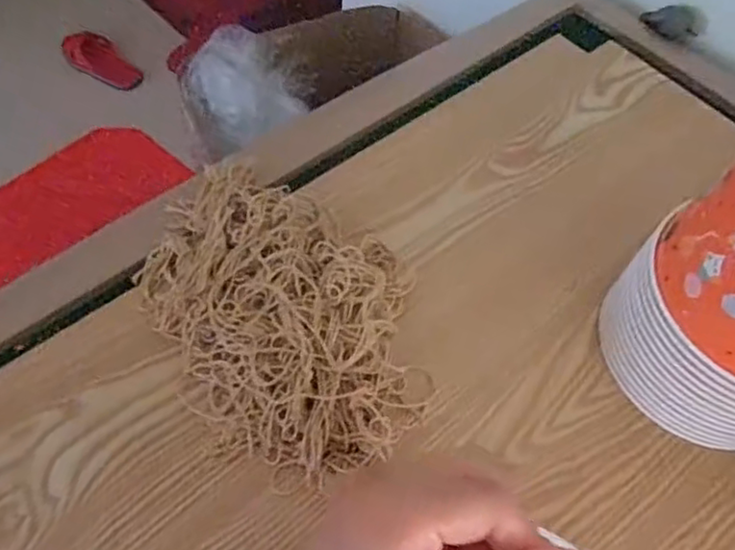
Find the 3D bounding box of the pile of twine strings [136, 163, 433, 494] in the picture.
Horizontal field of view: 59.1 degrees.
[{"bbox_3d":[-0.063,0.016,0.489,0.185,0.061,0.295,-22,63,-17],"label":"pile of twine strings"}]

